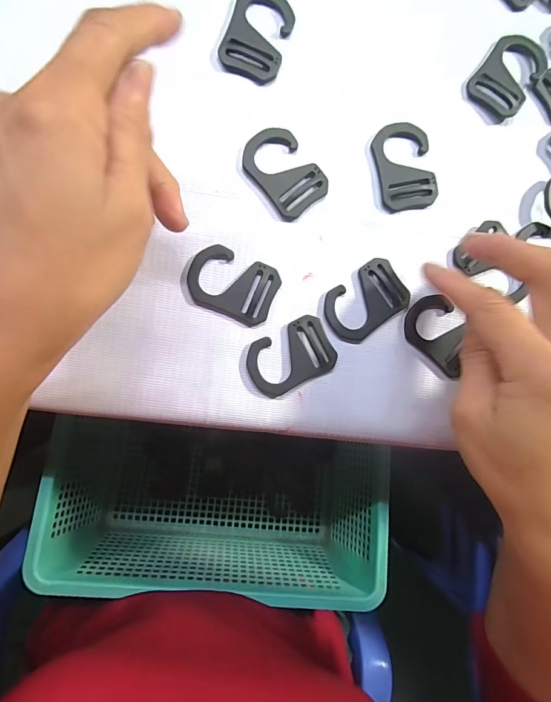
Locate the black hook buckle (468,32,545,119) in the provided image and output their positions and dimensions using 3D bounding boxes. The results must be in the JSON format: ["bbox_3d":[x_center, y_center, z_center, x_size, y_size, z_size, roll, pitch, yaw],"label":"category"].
[{"bbox_3d":[0.141,-0.168,0.223,0.033,0.007,0.049,37,88,-5],"label":"black hook buckle"}]

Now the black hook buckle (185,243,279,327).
[{"bbox_3d":[-0.024,-0.037,0.208,0.050,0.004,0.035,23,89,-5],"label":"black hook buckle"}]

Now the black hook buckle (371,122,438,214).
[{"bbox_3d":[0.076,-0.108,0.218,0.034,0.004,0.049,-12,92,-5],"label":"black hook buckle"}]

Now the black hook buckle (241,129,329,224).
[{"bbox_3d":[0.004,-0.103,0.211,0.035,0.004,0.050,-38,94,-3],"label":"black hook buckle"}]

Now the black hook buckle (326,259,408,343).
[{"bbox_3d":[0.053,-0.028,0.216,0.049,0.004,0.034,-35,94,-3],"label":"black hook buckle"}]

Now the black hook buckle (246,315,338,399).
[{"bbox_3d":[0.008,0.004,0.212,0.049,0.004,0.034,-27,93,-4],"label":"black hook buckle"}]

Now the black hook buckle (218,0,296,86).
[{"bbox_3d":[-0.010,-0.181,0.209,0.034,0.004,0.050,19,89,-5],"label":"black hook buckle"}]

